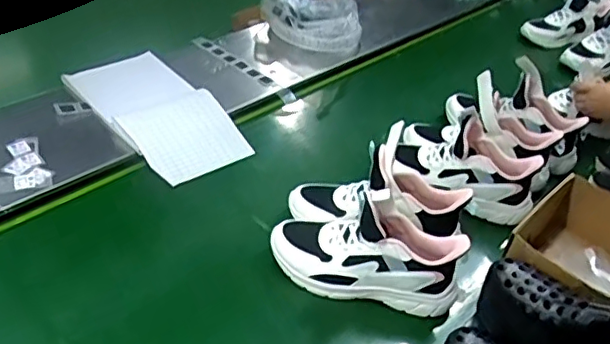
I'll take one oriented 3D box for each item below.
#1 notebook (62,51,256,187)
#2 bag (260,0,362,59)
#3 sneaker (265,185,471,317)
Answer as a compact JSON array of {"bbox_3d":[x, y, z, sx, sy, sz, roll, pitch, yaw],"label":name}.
[{"bbox_3d":[-0.269,-0.106,1.063,0.334,0.058,0.201,34,42,28],"label":"notebook"},{"bbox_3d":[0.024,-0.373,1.341,0.213,0.146,0.131,27,40,20],"label":"bag"},{"bbox_3d":[0.089,0.095,0.805,0.264,0.152,0.103,15,39,6],"label":"sneaker"}]

